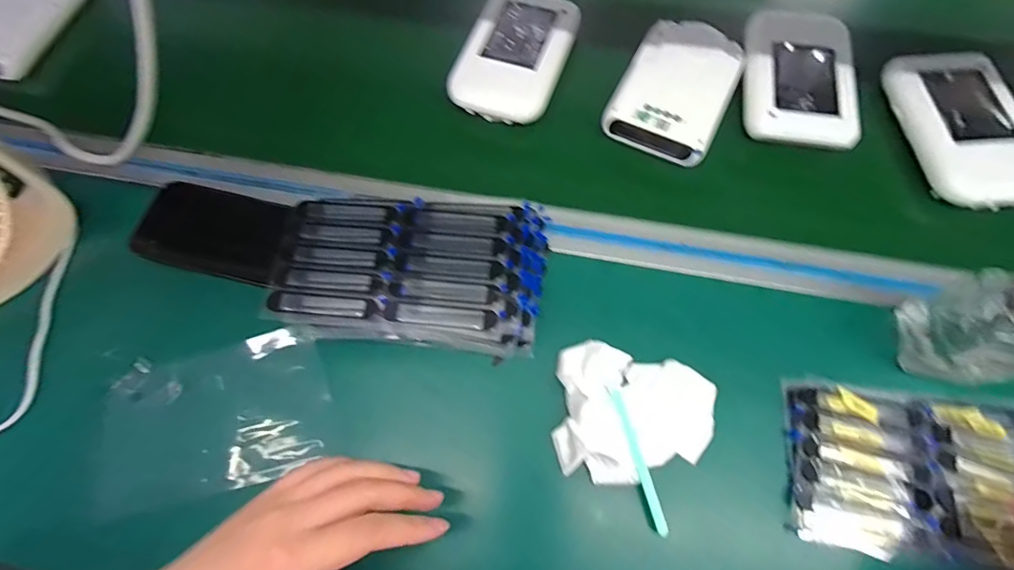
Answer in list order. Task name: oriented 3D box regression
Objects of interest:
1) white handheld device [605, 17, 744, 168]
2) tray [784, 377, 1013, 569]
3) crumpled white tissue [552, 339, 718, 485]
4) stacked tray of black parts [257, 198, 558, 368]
[{"bbox_3d":[0.164,-0.192,0.449,0.099,0.024,0.152,26,71,10],"label":"white handheld device"},{"bbox_3d":[0.283,0.127,0.317,0.173,0.018,0.107,7,69,3],"label":"tray"},{"bbox_3d":[0.089,0.092,0.331,0.113,0.026,0.094,17,70,7],"label":"crumpled white tissue"},{"bbox_3d":[-0.070,-0.011,0.364,0.195,0.047,0.118,6,69,3],"label":"stacked tray of black parts"}]

